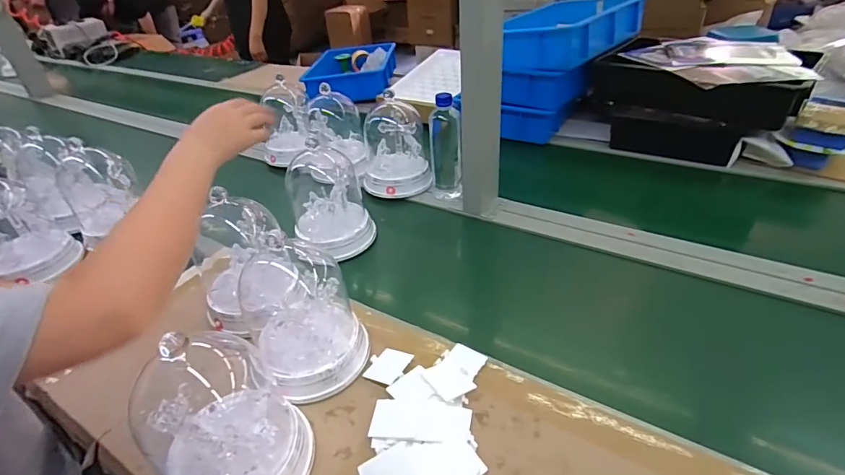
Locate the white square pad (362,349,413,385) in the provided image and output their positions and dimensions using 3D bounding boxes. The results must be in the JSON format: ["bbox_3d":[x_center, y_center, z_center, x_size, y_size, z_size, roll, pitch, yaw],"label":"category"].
[{"bbox_3d":[-0.043,0.170,0.590,0.046,0.004,0.056,9,32,32],"label":"white square pad"}]

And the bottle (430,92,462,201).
[{"bbox_3d":[0.046,-0.176,0.891,0.058,0.208,0.061,-3,36,3],"label":"bottle"}]

